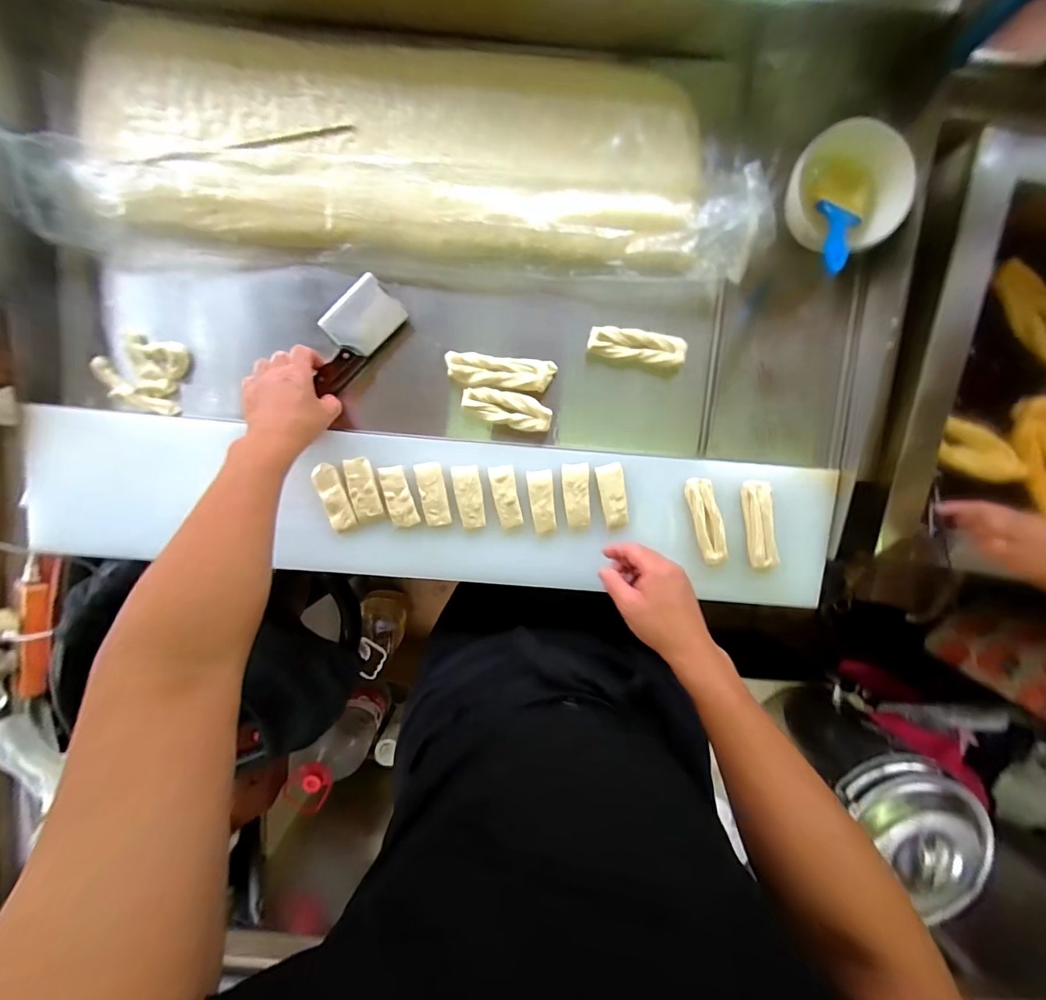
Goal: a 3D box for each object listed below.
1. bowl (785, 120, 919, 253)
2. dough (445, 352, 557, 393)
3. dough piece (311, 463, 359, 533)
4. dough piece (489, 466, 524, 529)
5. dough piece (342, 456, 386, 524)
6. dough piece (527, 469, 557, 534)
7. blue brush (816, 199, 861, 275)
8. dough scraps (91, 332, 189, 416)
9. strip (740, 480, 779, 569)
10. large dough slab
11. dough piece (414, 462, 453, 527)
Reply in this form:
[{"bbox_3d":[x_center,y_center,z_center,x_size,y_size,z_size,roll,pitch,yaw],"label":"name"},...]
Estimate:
[{"bbox_3d":[0.364,-0.350,0.503,0.119,0.050,0.119,0,95,-1],"label":"bowl"},{"bbox_3d":[-0.027,-0.161,0.554,0.134,0.022,0.040,6,95,-1],"label":"dough"},{"bbox_3d":[-0.238,-0.003,0.558,0.032,0.013,0.090,-20,95,1],"label":"dough piece"},{"bbox_3d":[-0.021,-0.004,0.563,0.031,0.012,0.079,-12,95,0],"label":"dough piece"},{"bbox_3d":[-0.200,-0.013,0.556,0.035,0.011,0.082,-13,95,0],"label":"dough piece"},{"bbox_3d":[0.026,0.002,0.564,0.031,0.011,0.080,-8,95,0],"label":"dough piece"},{"bbox_3d":[0.348,-0.286,0.486,0.052,0.012,0.117,22,66,-2],"label":"blue brush"},{"bbox_3d":[-0.485,-0.165,0.553,0.112,0.033,0.087,18,94,-2],"label":"dough scraps"},{"bbox_3d":[0.306,0.031,0.569,0.034,0.015,0.111,-9,95,0],"label":"strip"},{"bbox_3d":[-0.151,-0.415,0.515,0.730,0.041,0.236,3,95,-1],"label":"large dough slab"},{"bbox_3d":[-0.114,-0.007,0.559,0.032,0.015,0.081,-11,95,0],"label":"dough piece"}]

